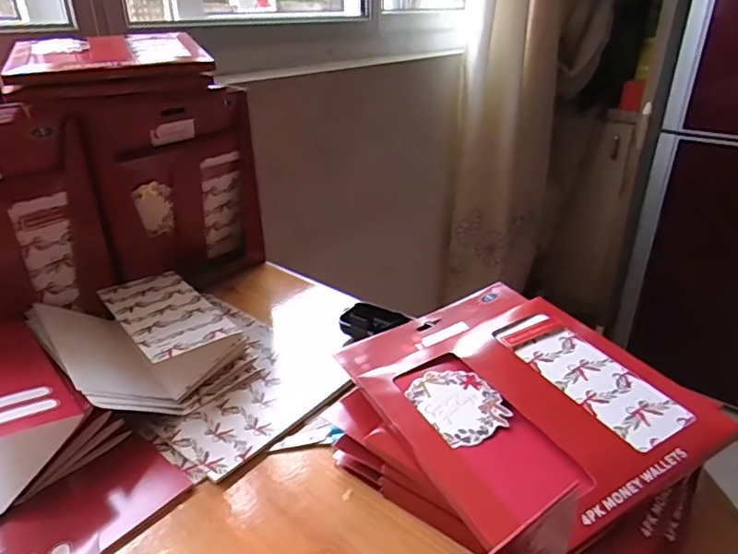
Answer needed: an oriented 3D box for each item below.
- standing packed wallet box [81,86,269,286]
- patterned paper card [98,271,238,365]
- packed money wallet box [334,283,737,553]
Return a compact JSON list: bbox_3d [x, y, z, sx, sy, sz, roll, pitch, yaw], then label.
[{"bbox_3d":[-0.221,-0.097,0.644,0.034,0.239,0.205,20,33,33],"label":"standing packed wallet box"},{"bbox_3d":[-0.215,0.033,0.549,0.086,0.007,0.174,-21,34,-35],"label":"patterned paper card"},{"bbox_3d":[0.108,0.083,0.405,0.192,0.021,0.236,-20,32,-24],"label":"packed money wallet box"}]

